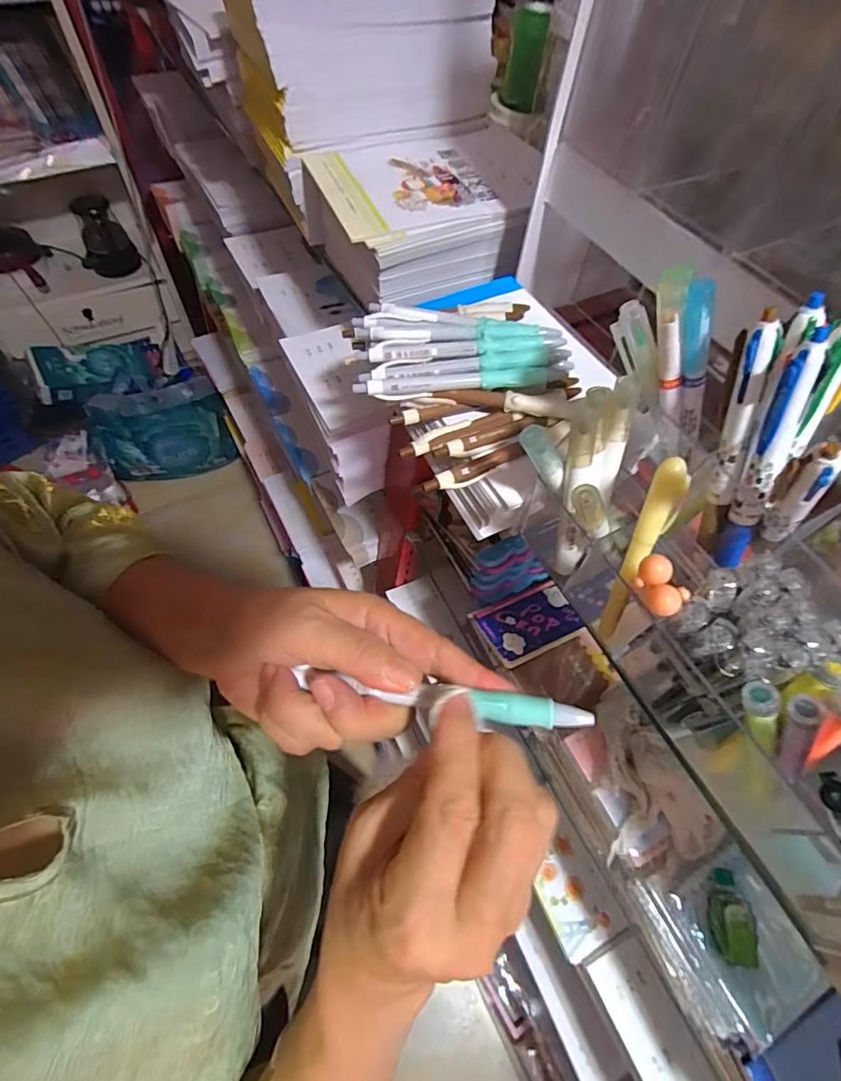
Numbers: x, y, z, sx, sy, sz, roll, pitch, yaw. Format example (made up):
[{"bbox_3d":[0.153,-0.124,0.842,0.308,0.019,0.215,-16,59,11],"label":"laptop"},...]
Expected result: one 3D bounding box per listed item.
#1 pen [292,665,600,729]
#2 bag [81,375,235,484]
[{"bbox_3d":[0.006,0.069,0.214,0.130,0.008,0.011,4,59,12],"label":"pen"},{"bbox_3d":[-0.797,-0.336,1.536,0.375,0.296,0.121,-11,61,-10],"label":"bag"}]

